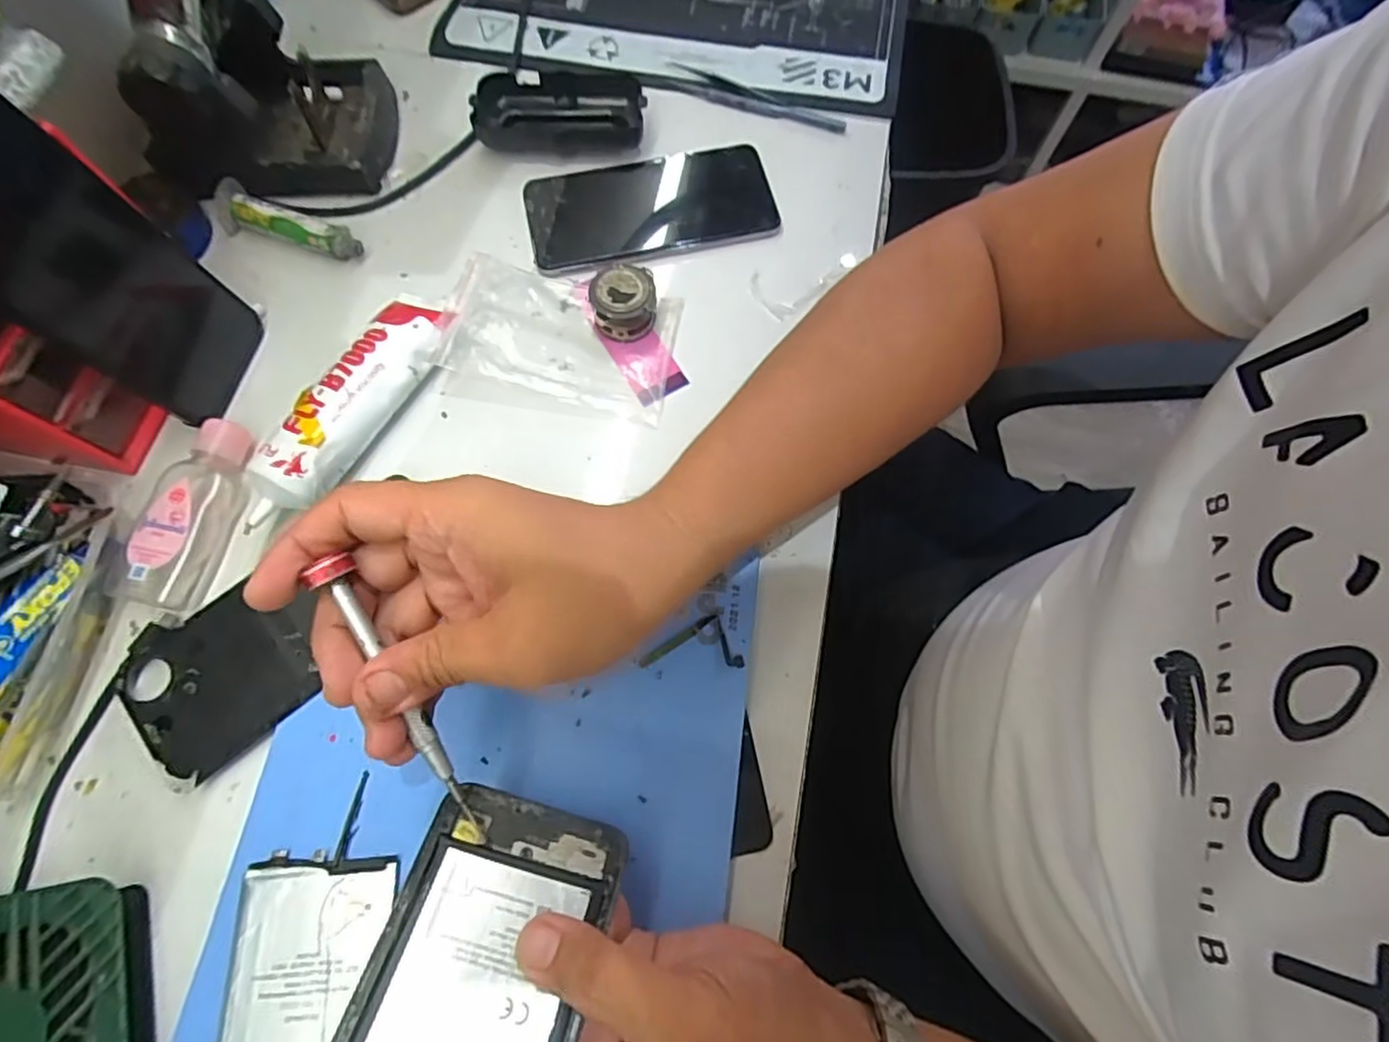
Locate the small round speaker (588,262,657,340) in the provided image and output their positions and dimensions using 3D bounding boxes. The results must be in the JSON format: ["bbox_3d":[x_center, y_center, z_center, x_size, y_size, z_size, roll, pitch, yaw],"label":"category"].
[{"bbox_3d":[-0.042,-0.132,0.384,0.037,0.022,0.040,0,71,-1],"label":"small round speaker"}]

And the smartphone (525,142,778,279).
[{"bbox_3d":[-0.028,-0.205,0.418,0.156,0.009,0.081,-12,71,-5],"label":"smartphone"}]

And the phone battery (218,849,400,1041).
[{"bbox_3d":[-0.165,0.198,0.268,0.065,0.004,0.104,0,68,2],"label":"phone battery"}]

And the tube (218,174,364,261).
[{"bbox_3d":[-0.256,-0.185,0.407,0.097,0.020,0.025,21,72,6],"label":"tube"}]

